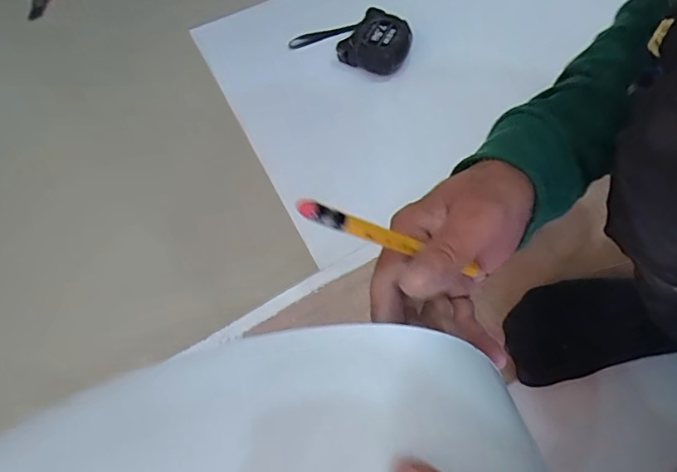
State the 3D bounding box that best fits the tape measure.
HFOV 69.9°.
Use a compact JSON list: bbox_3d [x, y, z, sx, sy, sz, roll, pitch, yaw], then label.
[{"bbox_3d":[0.022,-0.276,0.672,0.156,0.050,0.079,23,67,12],"label":"tape measure"}]

